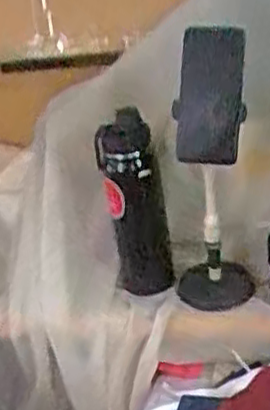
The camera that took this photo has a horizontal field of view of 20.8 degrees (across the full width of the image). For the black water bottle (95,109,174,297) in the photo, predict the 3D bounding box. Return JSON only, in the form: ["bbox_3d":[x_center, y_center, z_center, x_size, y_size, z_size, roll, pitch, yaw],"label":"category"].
[{"bbox_3d":[-0.001,0.001,1.046,0.083,0.261,0.068,-9,26,-5],"label":"black water bottle"}]

